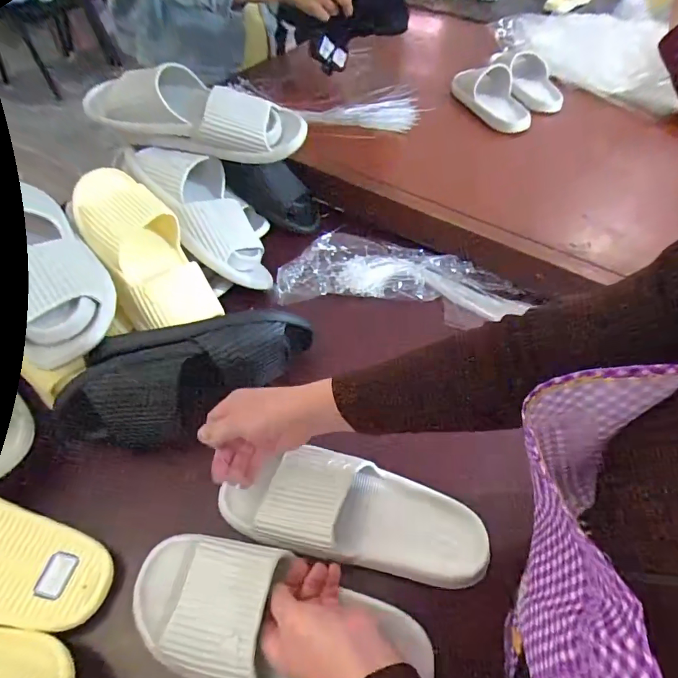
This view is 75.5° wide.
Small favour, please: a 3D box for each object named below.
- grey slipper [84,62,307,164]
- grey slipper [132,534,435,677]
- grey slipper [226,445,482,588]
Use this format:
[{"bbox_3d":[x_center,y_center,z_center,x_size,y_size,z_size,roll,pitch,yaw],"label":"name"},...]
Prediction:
[{"bbox_3d":[-0.197,-0.332,0.643,0.290,0.083,0.106,6,54,0],"label":"grey slipper"},{"bbox_3d":[-0.071,0.248,0.394,0.248,0.054,0.110,9,54,11],"label":"grey slipper"},{"bbox_3d":[0.020,0.174,0.458,0.275,0.056,0.103,12,55,3],"label":"grey slipper"}]

